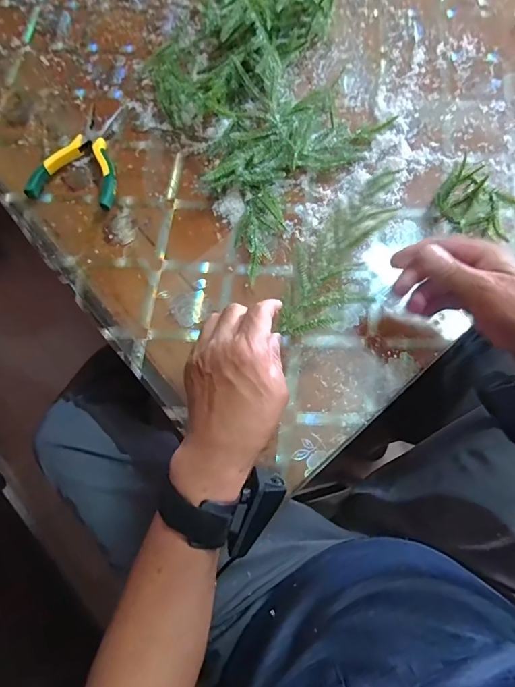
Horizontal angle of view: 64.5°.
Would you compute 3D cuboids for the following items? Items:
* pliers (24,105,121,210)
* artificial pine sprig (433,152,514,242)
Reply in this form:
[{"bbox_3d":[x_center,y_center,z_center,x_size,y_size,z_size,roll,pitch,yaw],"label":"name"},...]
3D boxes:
[{"bbox_3d":[-0.206,-0.234,0.500,0.102,0.021,0.148,12,74,2],"label":"pliers"},{"bbox_3d":[0.252,-0.161,0.469,0.099,0.037,0.105,-39,79,-11],"label":"artificial pine sprig"}]

